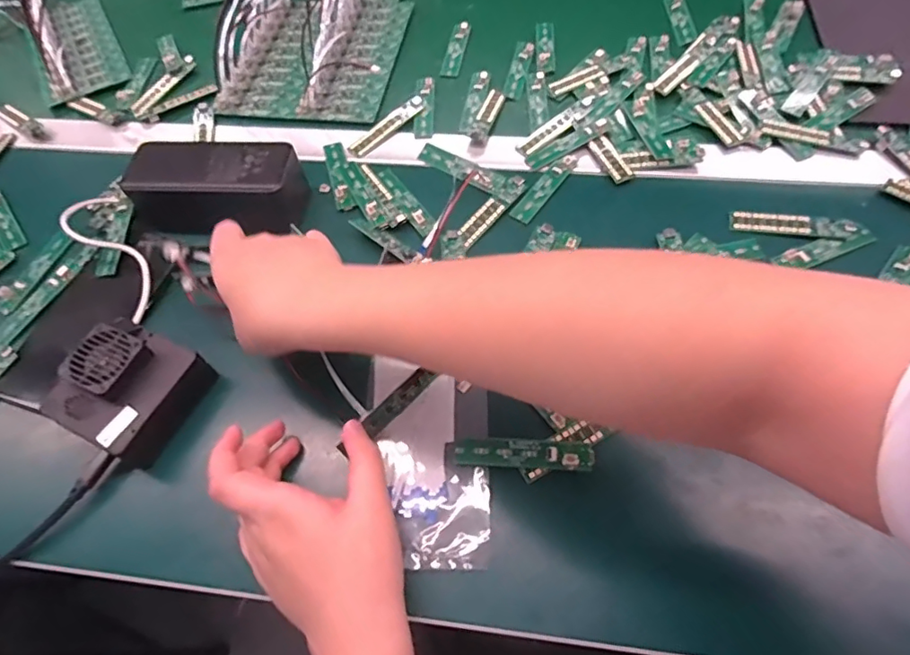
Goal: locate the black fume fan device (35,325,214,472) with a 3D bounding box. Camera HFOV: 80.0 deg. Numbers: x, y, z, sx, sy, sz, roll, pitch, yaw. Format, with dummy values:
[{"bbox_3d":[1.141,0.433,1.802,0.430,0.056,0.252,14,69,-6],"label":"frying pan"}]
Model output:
[{"bbox_3d":[-0.211,0.037,0.352,0.083,0.041,0.081,27,64,19],"label":"black fume fan device"}]

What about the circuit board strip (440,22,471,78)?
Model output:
[{"bbox_3d":[0.000,-0.284,0.557,0.021,0.009,0.078,3,63,18],"label":"circuit board strip"}]

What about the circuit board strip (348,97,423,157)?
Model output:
[{"bbox_3d":[-0.062,-0.186,0.499,0.018,0.004,0.086,42,74,13],"label":"circuit board strip"}]

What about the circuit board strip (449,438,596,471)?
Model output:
[{"bbox_3d":[0.041,0.078,0.337,0.086,0.005,0.017,0,66,11],"label":"circuit board strip"}]

